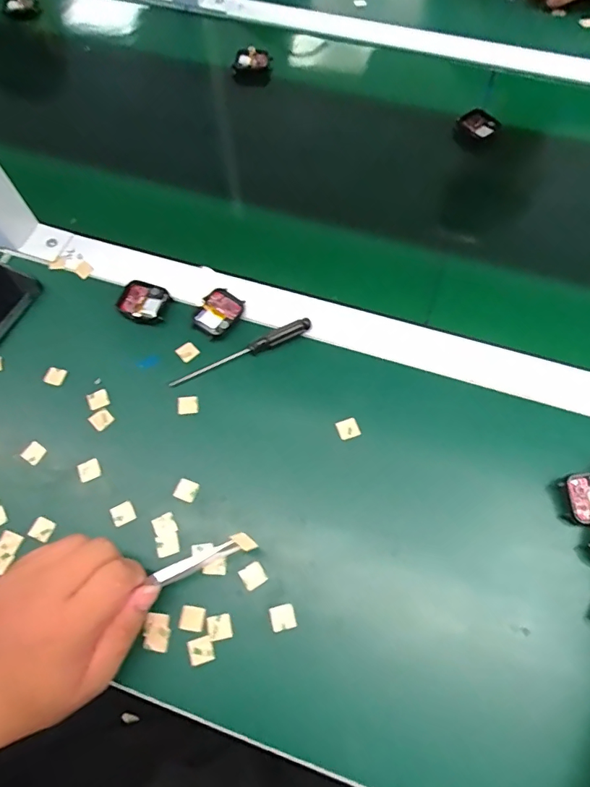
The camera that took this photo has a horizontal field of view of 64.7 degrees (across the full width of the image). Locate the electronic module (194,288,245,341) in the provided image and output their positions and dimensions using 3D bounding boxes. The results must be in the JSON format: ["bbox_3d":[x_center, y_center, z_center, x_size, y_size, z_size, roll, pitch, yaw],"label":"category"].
[{"bbox_3d":[-0.070,-0.074,0.427,0.036,0.007,0.044,34,73,10],"label":"electronic module"}]

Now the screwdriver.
[{"bbox_3d":[-0.046,-0.035,0.409,0.132,0.012,0.012,-25,73,-10],"label":"screwdriver"}]

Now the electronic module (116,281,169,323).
[{"bbox_3d":[-0.142,-0.085,0.433,0.043,0.006,0.037,16,71,5],"label":"electronic module"}]

